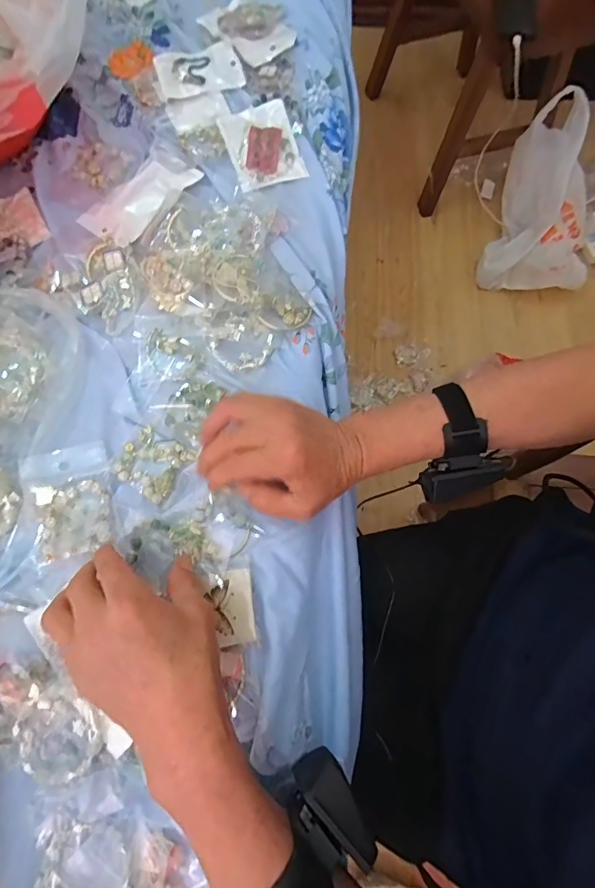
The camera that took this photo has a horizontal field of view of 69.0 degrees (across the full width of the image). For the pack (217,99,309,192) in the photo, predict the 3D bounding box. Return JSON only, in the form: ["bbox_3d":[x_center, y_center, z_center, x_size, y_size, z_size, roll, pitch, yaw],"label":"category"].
[{"bbox_3d":[-0.041,-0.337,0.482,0.075,0.018,0.110,-18,74,-6],"label":"pack"}]

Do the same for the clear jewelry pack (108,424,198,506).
[{"bbox_3d":[-0.128,0.016,0.382,0.059,0.004,0.055,31,75,8],"label":"clear jewelry pack"}]

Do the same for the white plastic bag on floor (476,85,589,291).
[{"bbox_3d":[0.678,-0.638,1.154,0.263,0.215,0.427,13,88,4],"label":"white plastic bag on floor"}]

